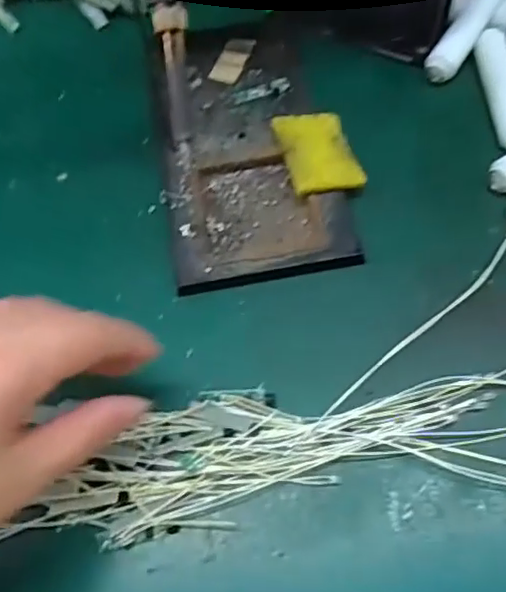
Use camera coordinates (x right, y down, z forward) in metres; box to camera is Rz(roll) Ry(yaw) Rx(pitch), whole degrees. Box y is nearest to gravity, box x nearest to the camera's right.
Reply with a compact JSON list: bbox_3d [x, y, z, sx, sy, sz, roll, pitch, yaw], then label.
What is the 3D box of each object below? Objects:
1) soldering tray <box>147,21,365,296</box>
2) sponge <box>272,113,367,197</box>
[{"bbox_3d":[-0.005,-0.092,0.365,0.101,0.017,0.193,-9,62,-4],"label":"soldering tray"},{"bbox_3d":[0.039,-0.085,0.349,0.042,0.005,0.055,-9,65,-14],"label":"sponge"}]

